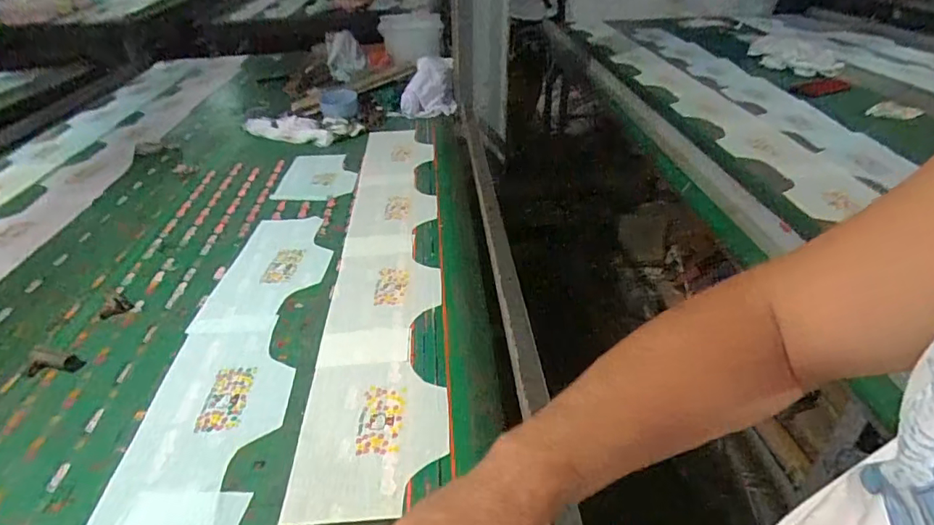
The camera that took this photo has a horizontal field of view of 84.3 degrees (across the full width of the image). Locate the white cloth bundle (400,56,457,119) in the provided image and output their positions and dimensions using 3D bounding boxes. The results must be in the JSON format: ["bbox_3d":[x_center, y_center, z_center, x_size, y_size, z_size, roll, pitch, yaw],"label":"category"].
[{"bbox_3d":[-0.109,-0.488,1.456,0.145,0.134,0.137,-3,35,2],"label":"white cloth bundle"}]

